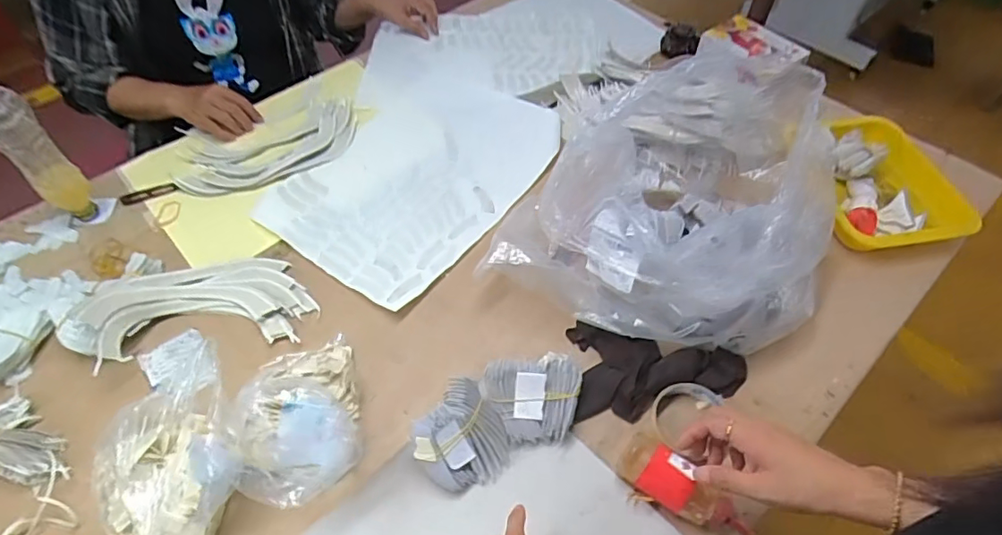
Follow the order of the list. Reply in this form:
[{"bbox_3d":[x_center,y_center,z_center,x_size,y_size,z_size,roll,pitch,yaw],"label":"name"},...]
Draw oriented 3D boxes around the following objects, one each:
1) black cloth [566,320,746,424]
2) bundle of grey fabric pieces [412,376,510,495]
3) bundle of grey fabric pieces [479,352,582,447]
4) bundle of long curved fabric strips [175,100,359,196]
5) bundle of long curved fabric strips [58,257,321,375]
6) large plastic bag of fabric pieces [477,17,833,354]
[{"bbox_3d":[0.190,0.120,0.657,0.201,0.033,0.111,0,54,-1],"label":"black cloth"},{"bbox_3d":[-0.038,0.184,0.590,0.089,0.065,0.097,1,54,-1],"label":"bundle of grey fabric pieces"},{"bbox_3d":[0.034,0.148,0.618,0.113,0.065,0.089,-1,54,-2],"label":"bundle of grey fabric pieces"},{"bbox_3d":[-0.378,-0.206,0.896,0.279,0.017,0.168,-18,57,-14],"label":"bundle of long curved fabric strips"},{"bbox_3d":[-0.389,0.037,0.684,0.279,0.070,0.146,-11,55,-10],"label":"bundle of long curved fabric strips"},{"bbox_3d":[0.238,-0.111,0.728,0.366,0.199,0.431,20,56,13],"label":"large plastic bag of fabric pieces"}]

